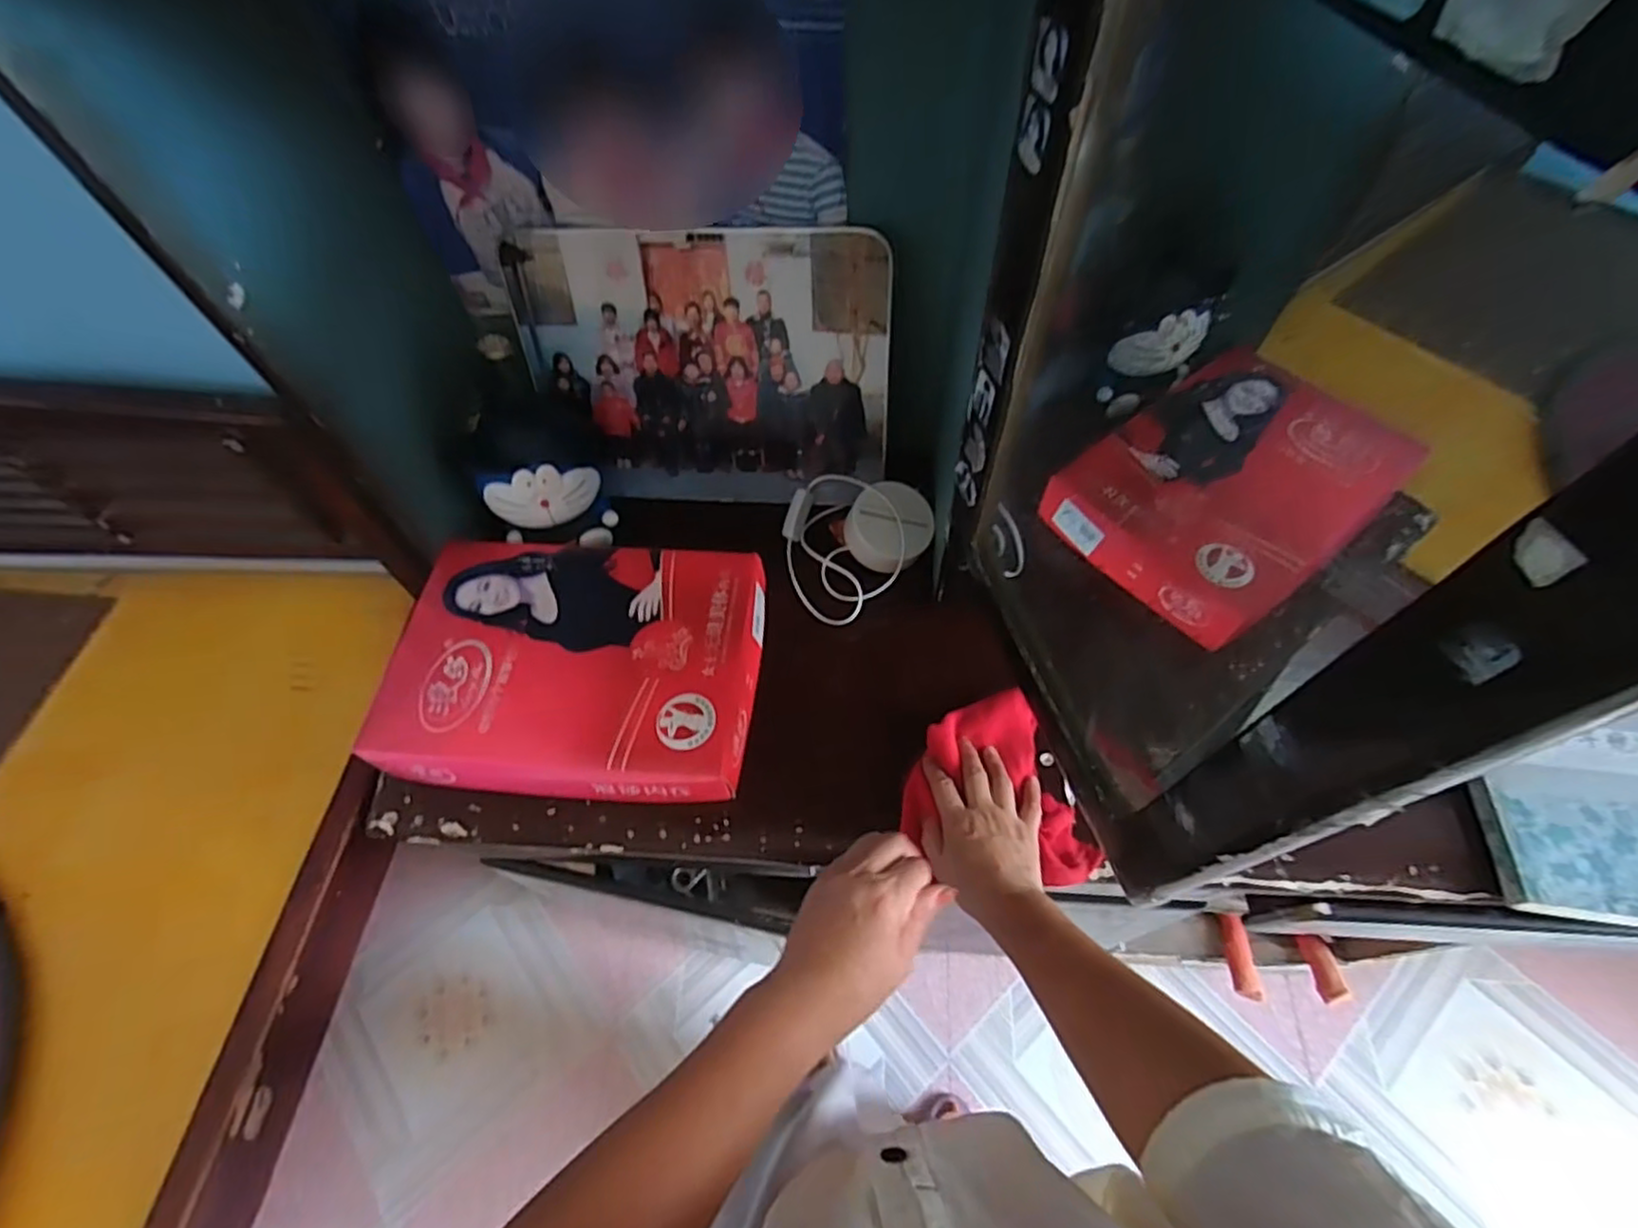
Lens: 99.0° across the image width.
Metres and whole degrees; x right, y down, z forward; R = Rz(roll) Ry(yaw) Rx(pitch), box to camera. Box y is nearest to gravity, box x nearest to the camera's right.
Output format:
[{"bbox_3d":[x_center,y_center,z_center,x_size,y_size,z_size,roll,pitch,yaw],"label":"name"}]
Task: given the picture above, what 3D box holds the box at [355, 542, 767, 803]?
[{"bbox_3d":[-0.237,0.051,0.696,0.340,0.063,0.252,3,57,4],"label":"box"}]

